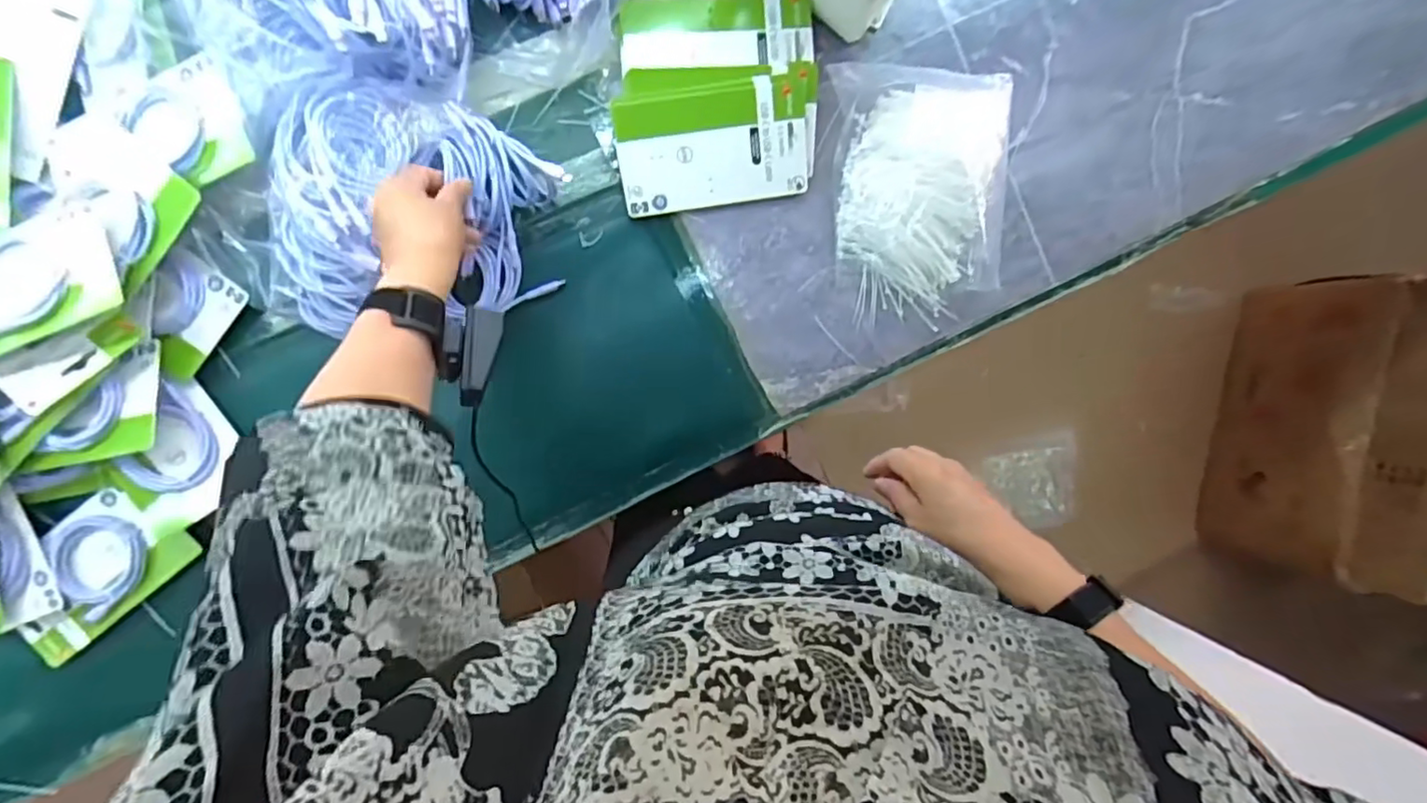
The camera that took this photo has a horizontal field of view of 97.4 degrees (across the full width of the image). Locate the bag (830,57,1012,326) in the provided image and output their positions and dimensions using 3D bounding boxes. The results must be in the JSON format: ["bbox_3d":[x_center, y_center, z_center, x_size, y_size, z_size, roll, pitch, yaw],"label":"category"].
[{"bbox_3d":[0.215,-0.213,0.636,0.191,0.046,0.260,1,94,-4],"label":"bag"}]

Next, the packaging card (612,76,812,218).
[{"bbox_3d":[0.002,-0.245,0.607,0.183,0.009,0.109,-11,116,-4],"label":"packaging card"}]

